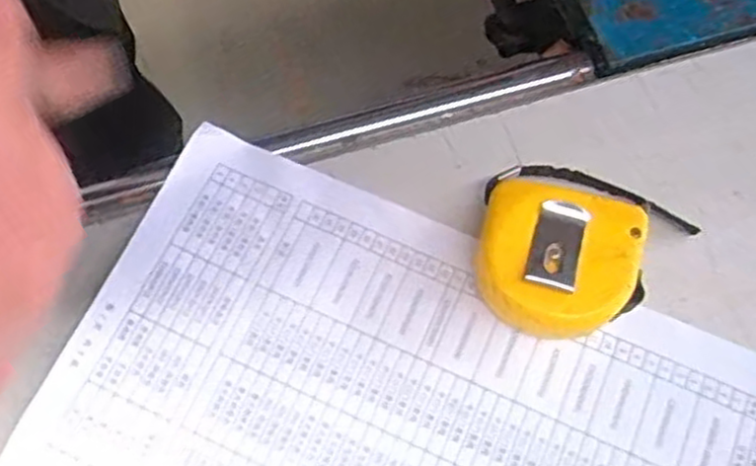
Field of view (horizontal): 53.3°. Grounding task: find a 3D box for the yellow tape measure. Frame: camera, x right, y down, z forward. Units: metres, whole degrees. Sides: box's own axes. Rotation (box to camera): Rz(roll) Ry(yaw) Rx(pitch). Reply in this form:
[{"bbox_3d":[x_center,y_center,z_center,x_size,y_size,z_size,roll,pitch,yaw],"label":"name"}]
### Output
[{"bbox_3d":[0.080,0.006,0.316,0.077,0.033,0.075,0,70,-1],"label":"yellow tape measure"}]

